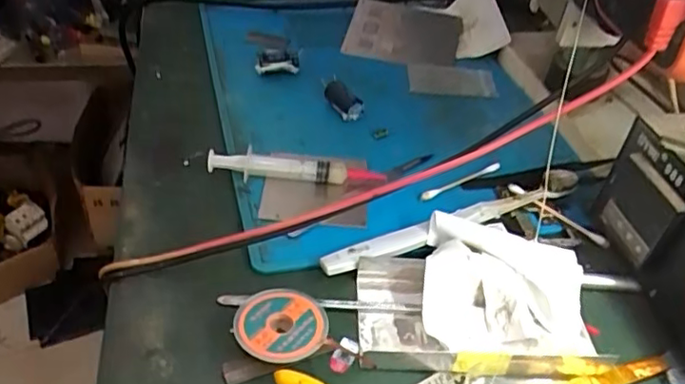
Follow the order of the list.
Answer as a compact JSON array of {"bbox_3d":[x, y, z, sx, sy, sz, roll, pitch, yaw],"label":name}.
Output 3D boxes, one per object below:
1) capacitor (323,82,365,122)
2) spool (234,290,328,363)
[{"bbox_3d":[-0.001,-0.072,0.457,0.018,0.016,0.040,-13,43,-20],"label":"capacitor"},{"bbox_3d":[-0.031,0.068,0.304,0.044,0.013,0.043,3,40,-2],"label":"spool"}]

